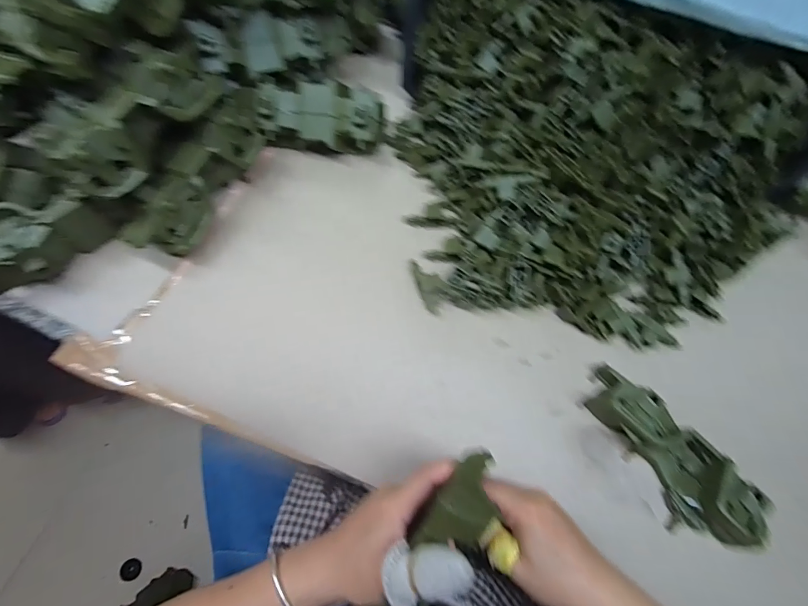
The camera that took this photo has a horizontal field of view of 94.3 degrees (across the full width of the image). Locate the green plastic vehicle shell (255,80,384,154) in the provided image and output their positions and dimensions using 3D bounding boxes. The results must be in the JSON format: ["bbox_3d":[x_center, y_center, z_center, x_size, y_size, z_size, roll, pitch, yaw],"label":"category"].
[{"bbox_3d":[-0.103,-0.233,0.459,0.156,0.045,0.071,7,69,1],"label":"green plastic vehicle shell"}]

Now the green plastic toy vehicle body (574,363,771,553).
[{"bbox_3d":[0.250,0.143,0.360,0.072,0.052,0.181,-39,75,-14],"label":"green plastic toy vehicle body"}]

